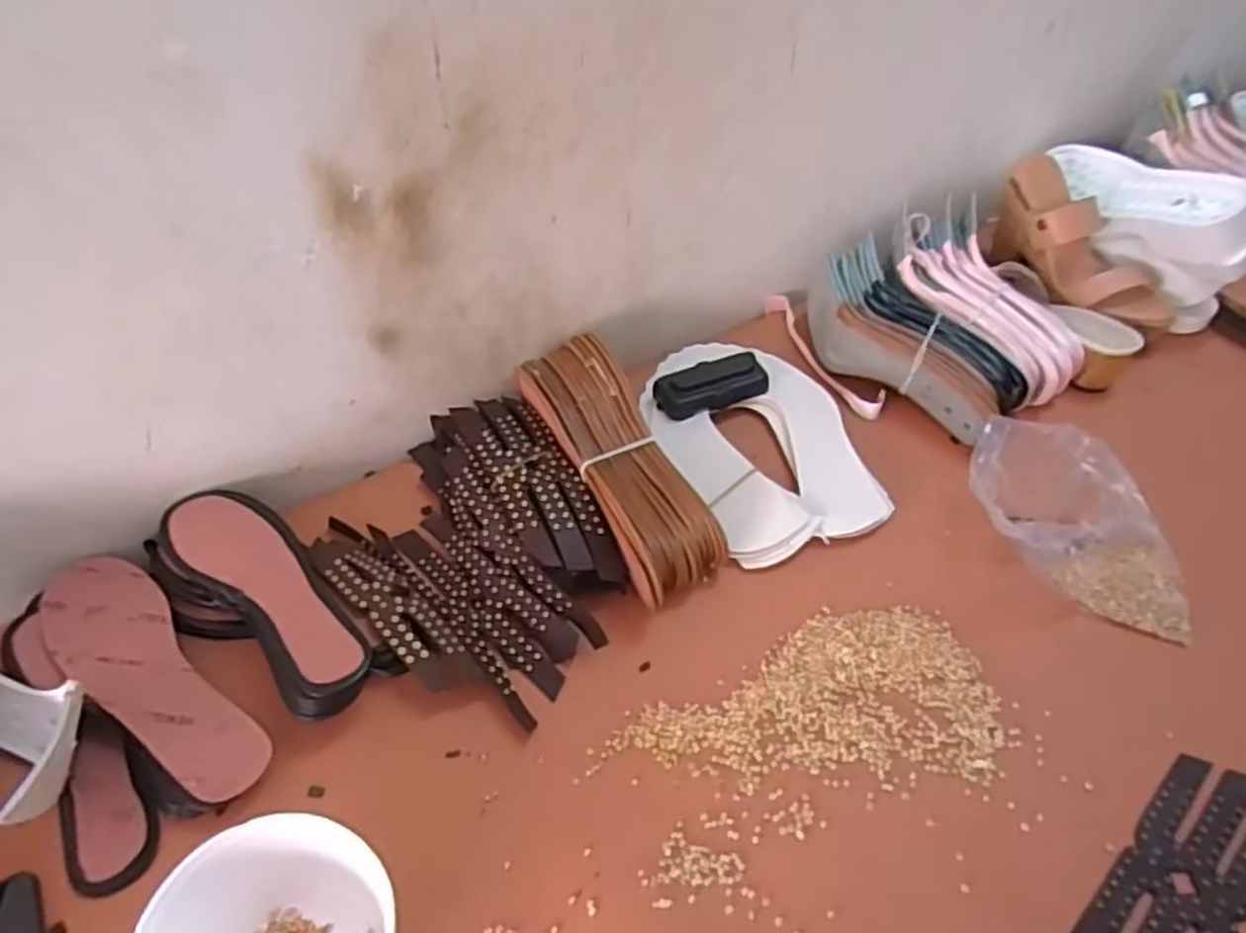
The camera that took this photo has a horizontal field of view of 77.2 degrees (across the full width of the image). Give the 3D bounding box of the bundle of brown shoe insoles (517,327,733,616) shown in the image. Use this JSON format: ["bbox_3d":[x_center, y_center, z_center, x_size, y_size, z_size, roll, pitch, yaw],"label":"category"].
[{"bbox_3d":[-0.004,0.001,0.654,0.079,0.082,0.242,-22,52,-18],"label":"bundle of brown shoe insoles"}]

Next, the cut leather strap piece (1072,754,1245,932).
[{"bbox_3d":[0.341,0.258,0.475,0.210,0.007,0.069,-35,57,-27],"label":"cut leather strap piece"}]

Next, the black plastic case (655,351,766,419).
[{"bbox_3d":[0.086,-0.077,0.748,0.105,0.023,0.056,-18,51,-15],"label":"black plastic case"}]

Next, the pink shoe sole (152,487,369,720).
[{"bbox_3d":[-0.264,0.091,0.576,0.224,0.037,0.080,34,57,26],"label":"pink shoe sole"}]

